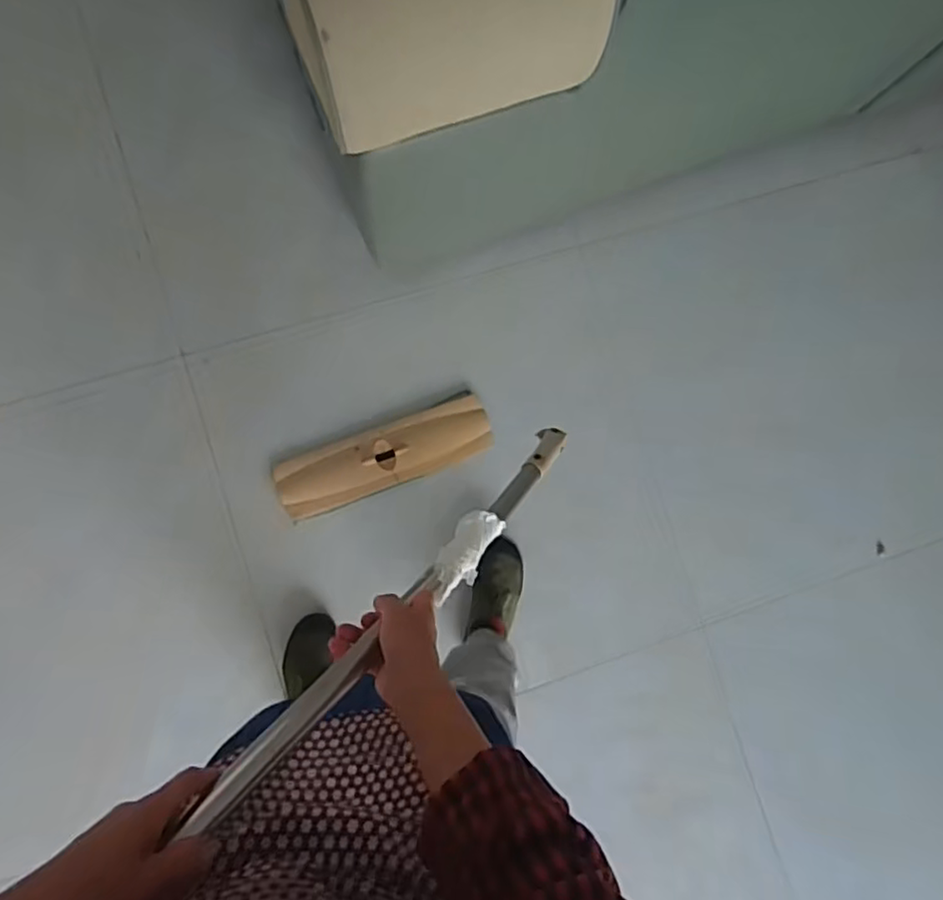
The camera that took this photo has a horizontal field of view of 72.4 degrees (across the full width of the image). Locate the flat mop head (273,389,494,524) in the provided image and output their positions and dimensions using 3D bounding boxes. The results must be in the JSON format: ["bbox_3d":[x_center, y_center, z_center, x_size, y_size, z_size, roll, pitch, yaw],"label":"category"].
[{"bbox_3d":[-0.159,0.013,1.204,0.402,0.031,0.117,-22,89,-9],"label":"flat mop head"}]

